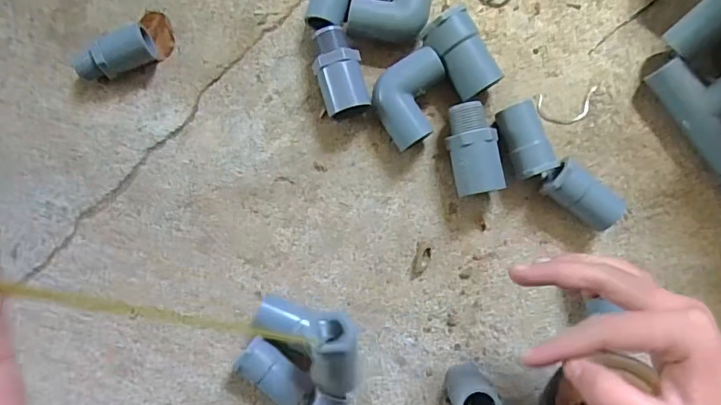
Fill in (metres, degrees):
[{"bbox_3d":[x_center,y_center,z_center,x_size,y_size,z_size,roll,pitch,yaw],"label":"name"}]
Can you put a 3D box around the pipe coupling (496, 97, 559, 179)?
[{"bbox_3d":[0.117,-0.044,0.373,0.029,0.029,0.052,-17,87,0],"label":"pipe coupling"}]

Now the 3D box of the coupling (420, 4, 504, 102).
[{"bbox_3d":[0.073,-0.105,0.376,0.035,0.034,0.059,-34,87,-1],"label":"coupling"}]

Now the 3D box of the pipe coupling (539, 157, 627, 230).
[{"bbox_3d":[0.158,-0.004,0.369,0.053,0.031,0.026,37,88,3],"label":"pipe coupling"}]

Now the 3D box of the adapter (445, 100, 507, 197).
[{"bbox_3d":[0.079,-0.038,0.371,0.033,0.031,0.064,-12,87,0],"label":"adapter"}]

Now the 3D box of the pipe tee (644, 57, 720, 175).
[{"bbox_3d":[0.251,-0.070,0.362,0.058,0.027,0.081,-32,88,30],"label":"pipe tee"}]

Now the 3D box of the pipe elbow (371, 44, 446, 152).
[{"bbox_3d":[0.039,-0.074,0.376,0.055,0.026,0.056,-27,87,0],"label":"pipe elbow"}]

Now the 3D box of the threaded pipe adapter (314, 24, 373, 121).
[{"bbox_3d":[-0.015,-0.094,0.378,0.033,0.029,0.068,-13,87,0],"label":"threaded pipe adapter"}]

